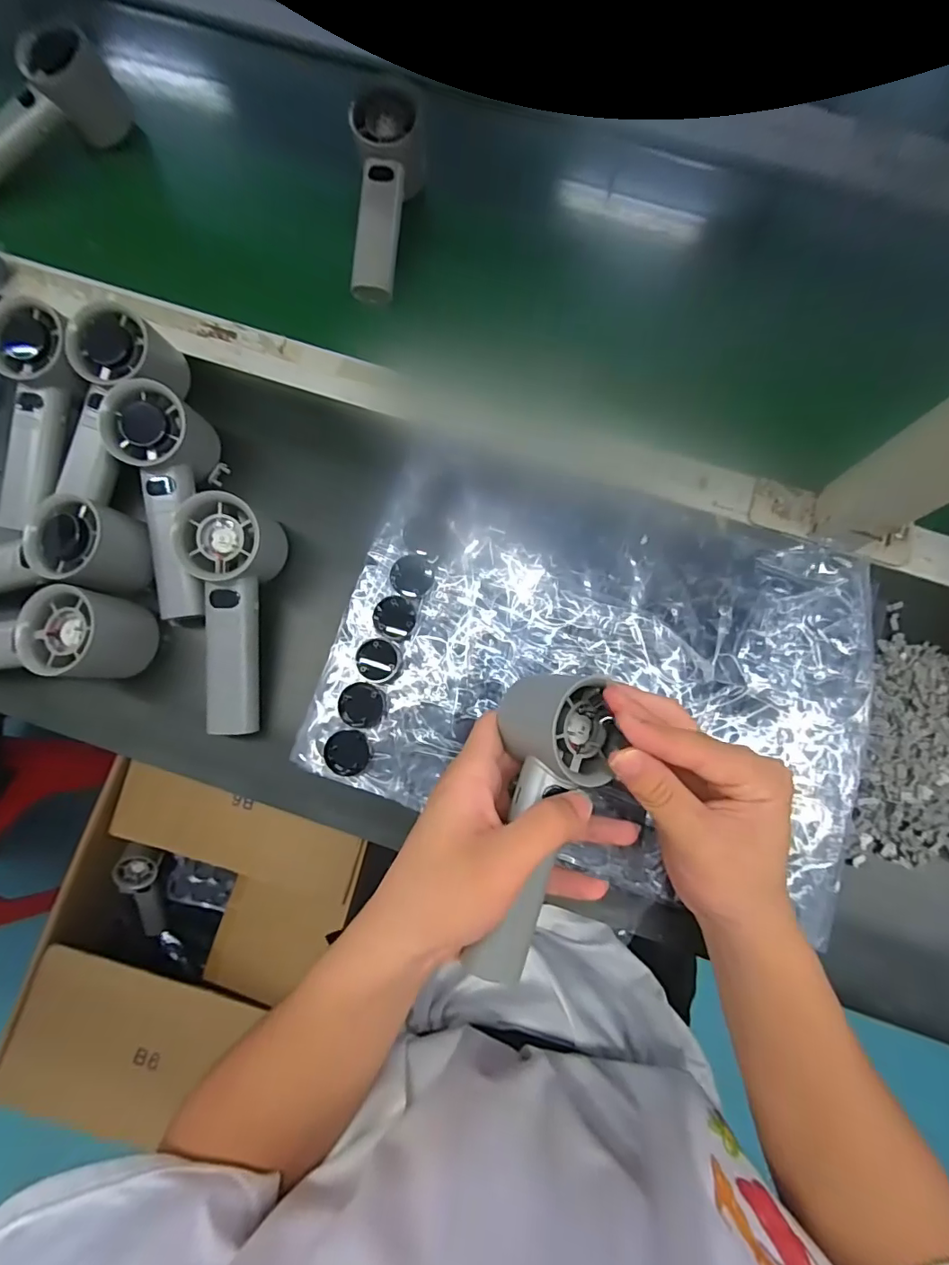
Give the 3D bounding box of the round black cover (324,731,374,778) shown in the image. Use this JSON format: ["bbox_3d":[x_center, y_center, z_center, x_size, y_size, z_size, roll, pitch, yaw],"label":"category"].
[{"bbox_3d":[-0.085,0.081,0.343,0.029,0.011,0.030,0,78,0],"label":"round black cover"}]

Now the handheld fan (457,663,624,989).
[{"bbox_3d":[0.034,0.099,0.263,0.059,0.051,0.158,13,80,2],"label":"handheld fan"}]

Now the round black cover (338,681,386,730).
[{"bbox_3d":[-0.076,0.050,0.343,0.030,0.008,0.030,0,78,0],"label":"round black cover"}]

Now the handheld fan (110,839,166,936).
[{"bbox_3d":[-0.515,0.405,0.790,0.053,0.050,0.162,5,114,1],"label":"handheld fan"}]

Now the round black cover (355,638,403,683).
[{"bbox_3d":[-0.066,0.019,0.346,0.029,0.007,0.029,0,78,0],"label":"round black cover"}]

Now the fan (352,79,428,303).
[{"bbox_3d":[-0.070,-0.356,0.414,0.055,0.044,0.163,0,78,0],"label":"fan"}]

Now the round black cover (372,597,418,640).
[{"bbox_3d":[-0.055,-0.010,0.351,0.029,0.008,0.027,0,78,0],"label":"round black cover"}]

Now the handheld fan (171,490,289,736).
[{"bbox_3d":[-0.166,-0.011,0.349,0.055,0.049,0.155,2,94,0],"label":"handheld fan"}]

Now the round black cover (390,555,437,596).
[{"bbox_3d":[-0.043,-0.040,0.355,0.029,0.009,0.030,0,78,0],"label":"round black cover"}]

